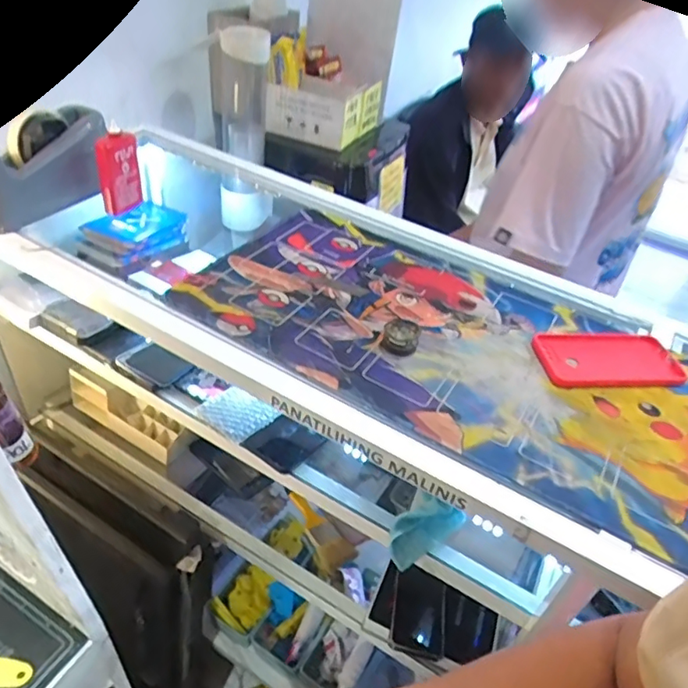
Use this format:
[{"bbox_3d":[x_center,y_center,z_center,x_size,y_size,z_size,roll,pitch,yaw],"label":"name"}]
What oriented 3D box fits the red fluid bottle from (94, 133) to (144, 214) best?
[{"bbox_3d":[-0.289,-0.220,0.720,0.052,0.102,0.017,-30,54,-34],"label":"red fluid bottle"}]

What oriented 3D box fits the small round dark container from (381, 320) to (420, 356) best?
[{"bbox_3d":[0.061,-0.008,0.609,0.039,0.025,0.043,12,42,5],"label":"small round dark container"}]

